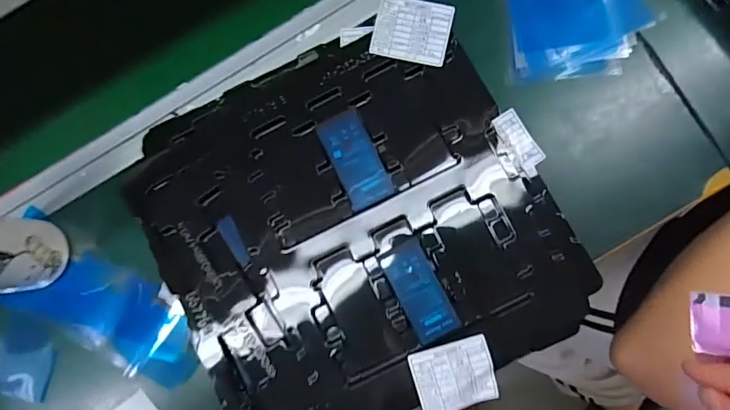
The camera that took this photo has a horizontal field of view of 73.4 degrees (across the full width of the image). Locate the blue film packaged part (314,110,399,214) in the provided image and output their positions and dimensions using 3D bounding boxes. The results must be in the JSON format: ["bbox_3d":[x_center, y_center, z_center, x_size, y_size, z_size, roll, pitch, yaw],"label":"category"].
[{"bbox_3d":[-0.007,-0.037,0.393,0.037,0.006,0.077,-23,83,2],"label":"blue film packaged part"}]

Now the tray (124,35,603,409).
[{"bbox_3d":[-0.017,0.017,0.412,0.311,0.051,0.291,-26,83,2],"label":"tray"}]

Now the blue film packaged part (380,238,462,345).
[{"bbox_3d":[0.043,0.067,0.381,0.034,0.004,0.074,-27,83,2],"label":"blue film packaged part"}]

